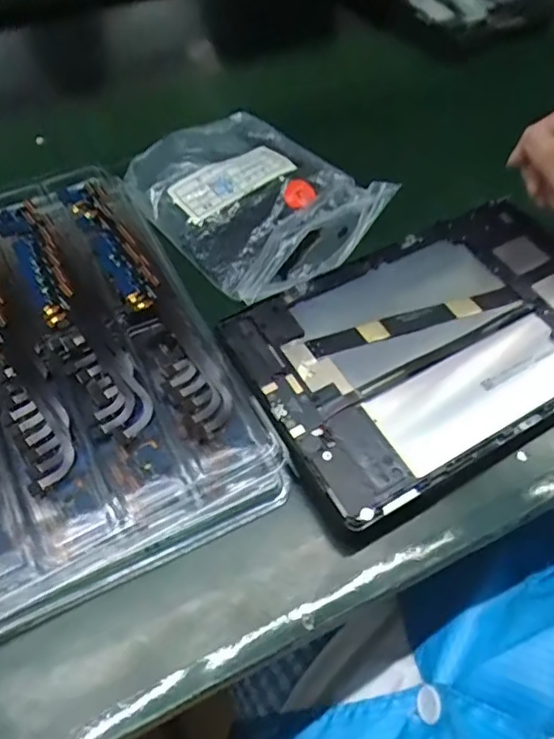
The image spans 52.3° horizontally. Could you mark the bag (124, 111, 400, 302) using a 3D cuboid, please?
[{"bbox_3d":[-0.019,-0.129,0.419,0.138,0.033,0.167,-39,64,-23],"label":"bag"}]

